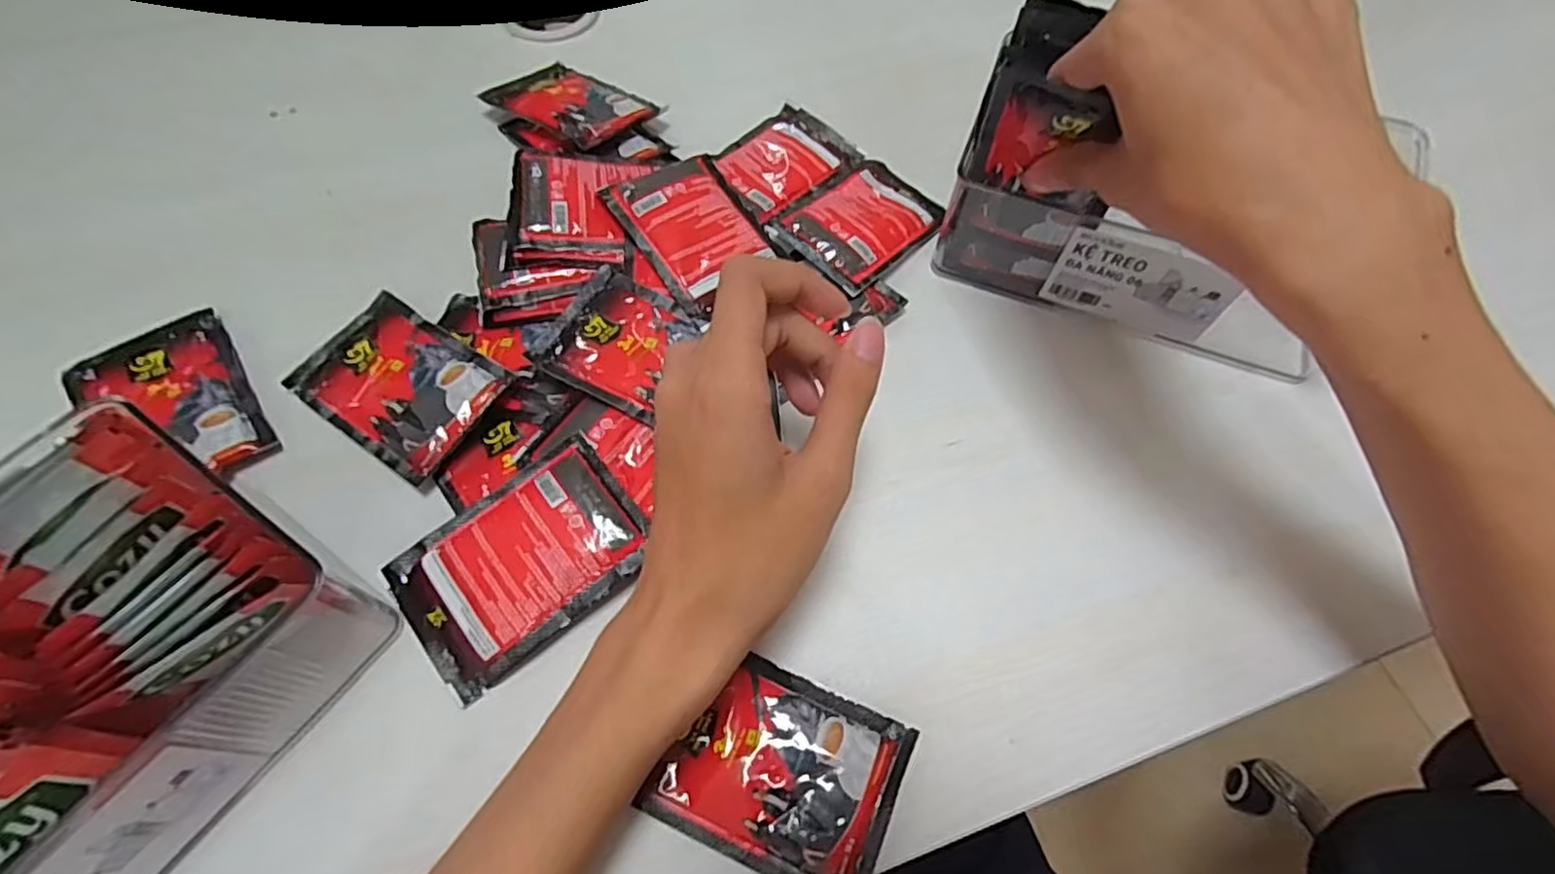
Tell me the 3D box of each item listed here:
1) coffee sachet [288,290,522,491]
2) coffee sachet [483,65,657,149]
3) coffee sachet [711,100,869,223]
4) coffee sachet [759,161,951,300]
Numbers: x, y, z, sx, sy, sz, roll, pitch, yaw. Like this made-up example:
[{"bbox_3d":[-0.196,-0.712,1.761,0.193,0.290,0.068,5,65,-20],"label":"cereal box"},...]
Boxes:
[{"bbox_3d":[-0.184,-0.028,0.328,0.095,0.012,0.065,30,64,15],"label":"coffee sachet"},{"bbox_3d":[-0.127,-0.207,0.419,0.094,0.013,0.059,33,64,17],"label":"coffee sachet"},{"bbox_3d":[0.003,-0.170,0.415,0.084,0.005,0.064,-39,68,-21],"label":"coffee sachet"},{"bbox_3d":[0.049,-0.128,0.386,0.066,0.009,0.096,40,66,20],"label":"coffee sachet"}]

